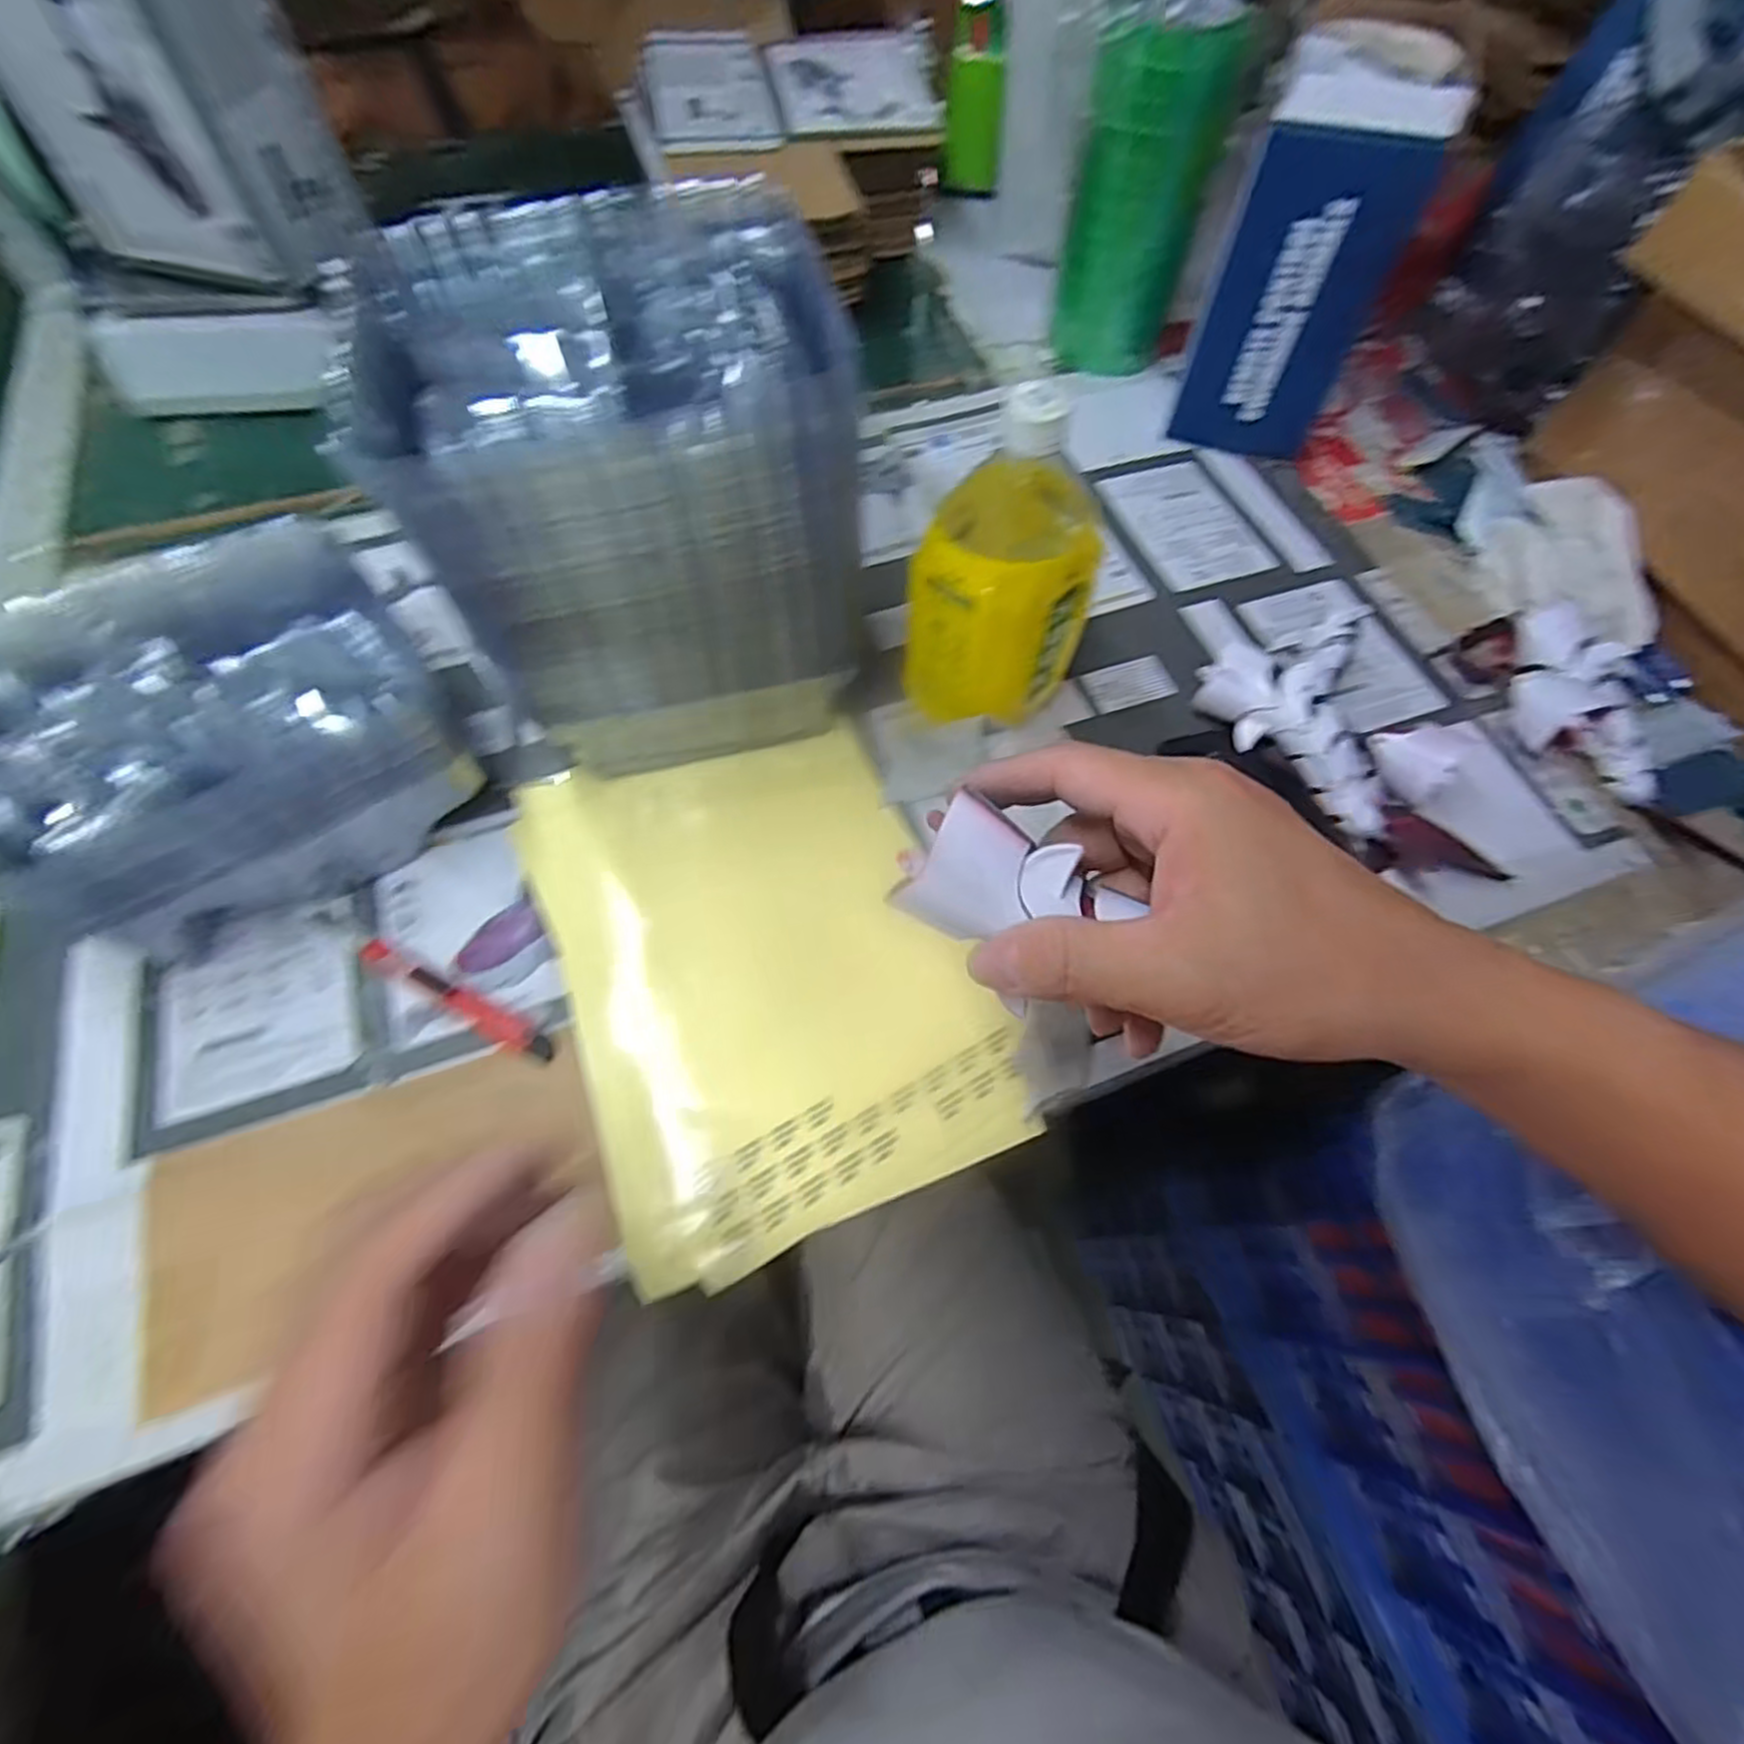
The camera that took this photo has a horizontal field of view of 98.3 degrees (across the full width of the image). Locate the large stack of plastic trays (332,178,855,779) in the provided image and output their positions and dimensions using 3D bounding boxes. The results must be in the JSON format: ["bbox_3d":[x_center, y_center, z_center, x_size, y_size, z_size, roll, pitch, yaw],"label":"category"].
[{"bbox_3d":[-0.120,-0.178,0.410,0.186,0.222,0.139,-12,64,-8],"label":"large stack of plastic trays"}]

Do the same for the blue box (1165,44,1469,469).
[{"bbox_3d":[0.326,-0.460,0.571,0.111,0.220,0.153,21,64,8],"label":"blue box"}]

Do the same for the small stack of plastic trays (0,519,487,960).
[{"bbox_3d":[-0.353,-0.070,0.410,0.210,0.111,0.181,-30,68,-16],"label":"small stack of plastic trays"}]

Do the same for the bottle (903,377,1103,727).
[{"bbox_3d":[0.077,-0.161,0.422,0.079,0.196,0.094,35,67,15],"label":"bottle"}]

